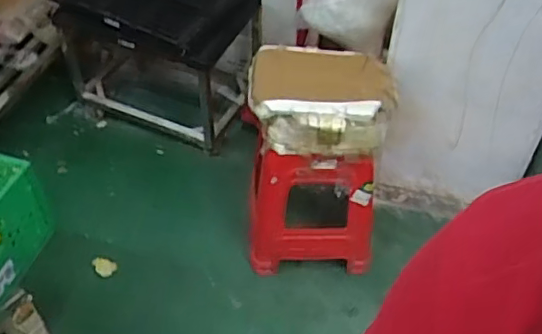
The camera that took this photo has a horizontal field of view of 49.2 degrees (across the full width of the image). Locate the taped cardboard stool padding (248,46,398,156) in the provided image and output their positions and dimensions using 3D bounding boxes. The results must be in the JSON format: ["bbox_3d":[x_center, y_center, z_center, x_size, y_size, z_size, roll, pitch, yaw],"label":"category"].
[{"bbox_3d":[0.128,-0.169,1.489,0.359,0.204,0.180,0,47,-1],"label":"taped cardboard stool padding"}]

